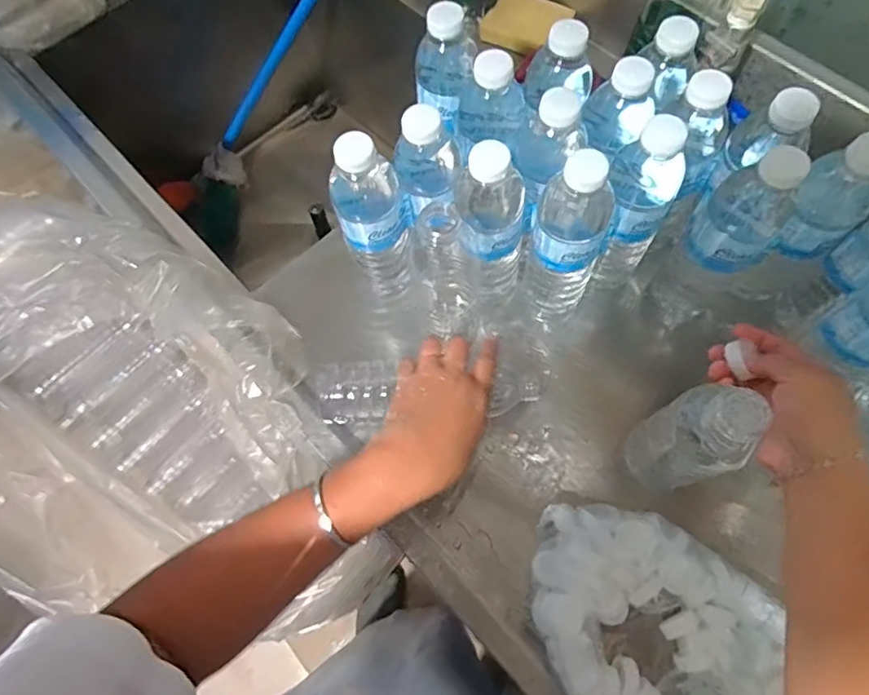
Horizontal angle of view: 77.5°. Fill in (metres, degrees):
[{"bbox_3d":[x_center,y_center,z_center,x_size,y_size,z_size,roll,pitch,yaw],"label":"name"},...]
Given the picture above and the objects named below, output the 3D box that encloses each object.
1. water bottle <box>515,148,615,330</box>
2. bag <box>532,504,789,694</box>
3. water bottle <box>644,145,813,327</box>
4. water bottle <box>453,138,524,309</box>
[{"bbox_3d":[0.116,-0.086,0.484,0.070,0.218,0.056,17,70,9],"label":"water bottle"},{"bbox_3d":[0.183,0.234,0.433,0.173,0.047,0.227,-20,69,-5],"label":"bag"},{"bbox_3d":[0.256,-0.090,0.483,0.067,0.220,0.082,41,76,16],"label":"water bottle"},{"bbox_3d":[0.052,-0.098,0.491,0.064,0.195,0.057,1,69,3],"label":"water bottle"}]

